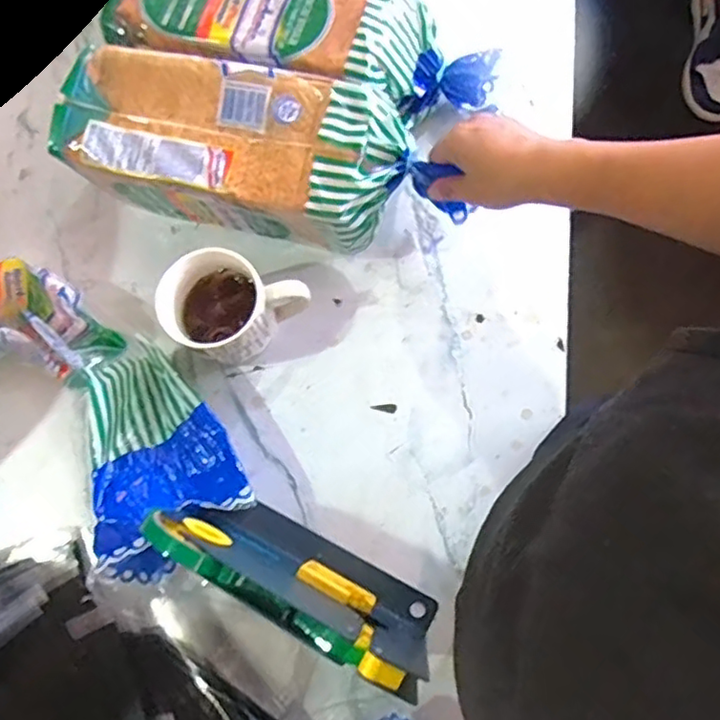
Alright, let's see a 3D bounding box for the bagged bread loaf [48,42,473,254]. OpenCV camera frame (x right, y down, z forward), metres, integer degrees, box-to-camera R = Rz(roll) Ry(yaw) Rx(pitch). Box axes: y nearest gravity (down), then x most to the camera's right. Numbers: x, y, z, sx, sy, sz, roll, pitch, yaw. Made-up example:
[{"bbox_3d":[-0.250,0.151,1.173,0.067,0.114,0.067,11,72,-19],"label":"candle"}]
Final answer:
[{"bbox_3d":[-0.092,-0.177,0.563,0.332,0.109,0.123,13,79,7],"label":"bagged bread loaf"}]

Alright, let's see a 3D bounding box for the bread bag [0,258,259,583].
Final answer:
[{"bbox_3d":[-0.250,0.036,0.558,0.346,0.071,0.158,39,84,12],"label":"bread bag"}]

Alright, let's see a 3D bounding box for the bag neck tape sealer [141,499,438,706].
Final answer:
[{"bbox_3d":[-0.043,0.160,0.462,0.221,0.163,0.050,28,82,11],"label":"bag neck tape sealer"}]

